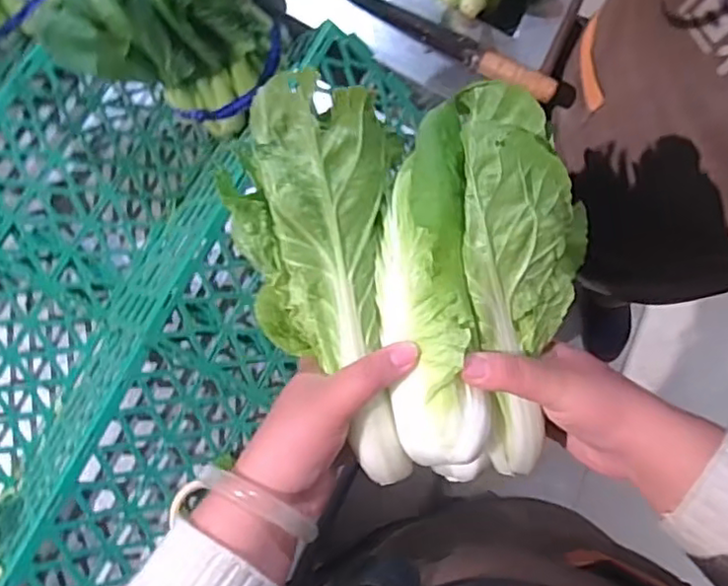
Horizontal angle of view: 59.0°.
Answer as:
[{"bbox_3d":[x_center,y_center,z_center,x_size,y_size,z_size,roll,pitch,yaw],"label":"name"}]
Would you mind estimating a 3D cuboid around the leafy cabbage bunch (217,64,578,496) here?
[{"bbox_3d":[0.023,-0.001,0.402,0.207,0.090,0.240,-3,102,4],"label":"leafy cabbage bunch"}]

